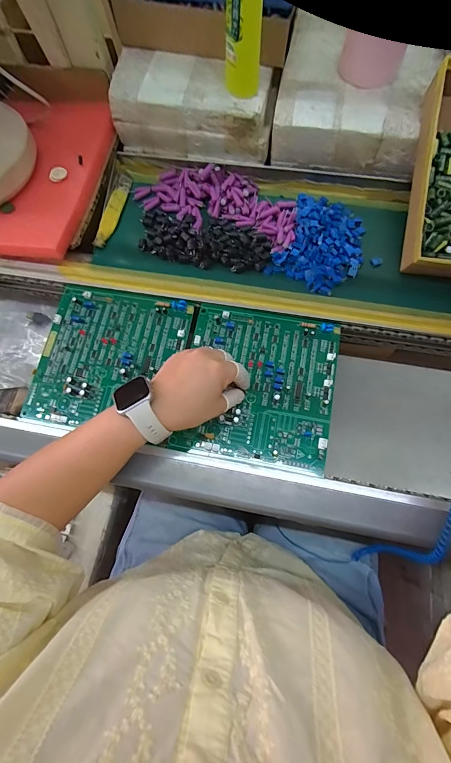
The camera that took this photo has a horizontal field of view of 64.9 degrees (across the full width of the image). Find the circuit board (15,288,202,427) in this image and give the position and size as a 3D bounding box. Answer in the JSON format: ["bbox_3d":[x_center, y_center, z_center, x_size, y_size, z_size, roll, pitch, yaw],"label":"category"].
[{"bbox_3d":[-0.145,-0.029,0.445,0.174,0.014,0.184,11,72,5],"label":"circuit board"}]

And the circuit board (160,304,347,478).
[{"bbox_3d":[0.039,0.004,0.423,0.175,0.014,0.180,10,72,5],"label":"circuit board"}]

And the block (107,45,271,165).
[{"bbox_3d":[-0.044,-0.396,0.509,0.226,0.068,0.093,10,72,5],"label":"block"}]

